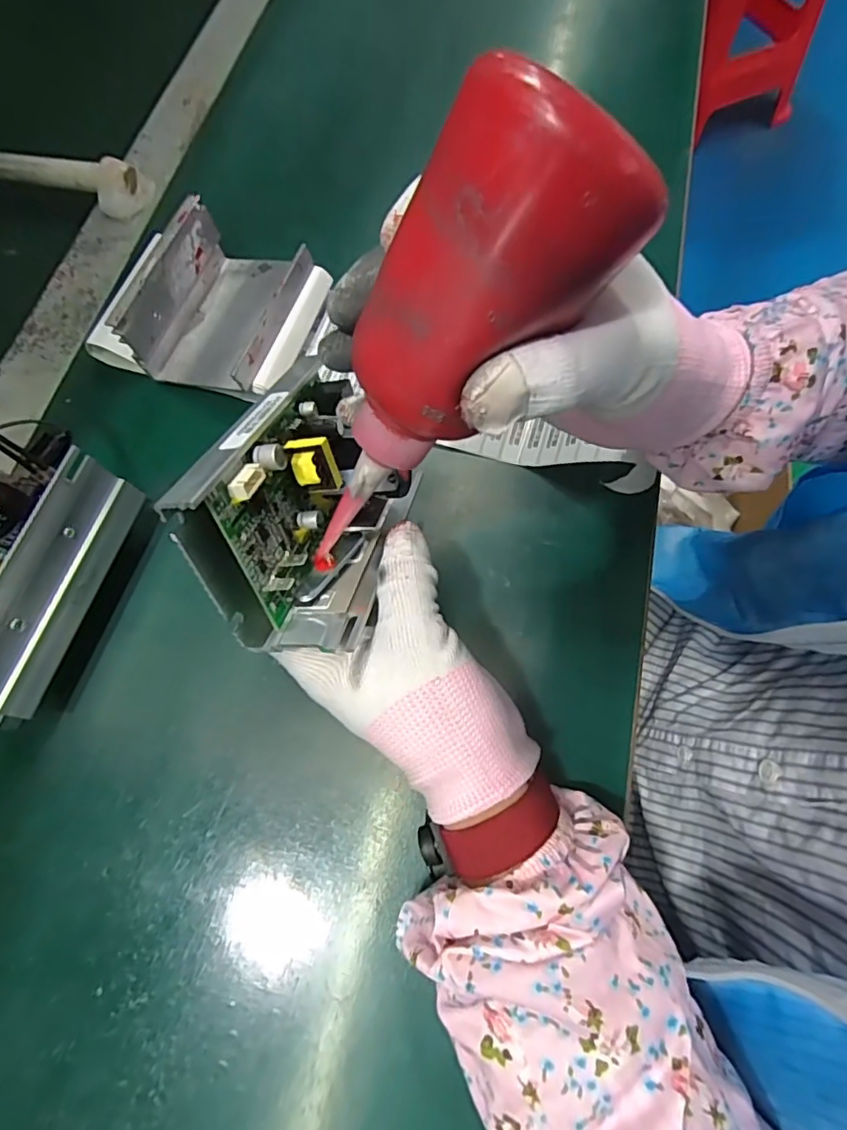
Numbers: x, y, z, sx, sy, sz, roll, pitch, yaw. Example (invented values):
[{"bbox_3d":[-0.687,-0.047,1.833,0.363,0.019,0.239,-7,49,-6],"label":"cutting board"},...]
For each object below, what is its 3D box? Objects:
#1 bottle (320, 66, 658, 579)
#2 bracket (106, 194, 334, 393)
[{"bbox_3d":[0.001,-0.059,0.184,0.045,0.163,0.049,-15,64,-43],"label":"bottle"},{"bbox_3d":[-0.131,-0.171,0.366,0.105,0.054,0.113,18,72,9],"label":"bracket"}]

